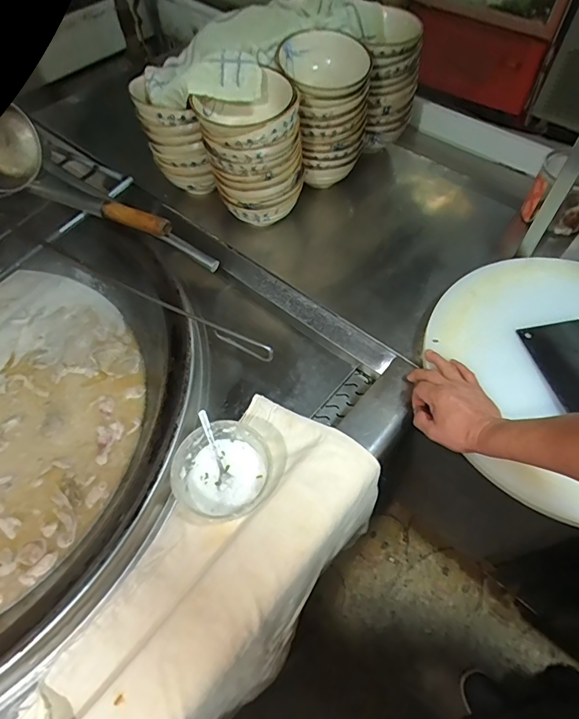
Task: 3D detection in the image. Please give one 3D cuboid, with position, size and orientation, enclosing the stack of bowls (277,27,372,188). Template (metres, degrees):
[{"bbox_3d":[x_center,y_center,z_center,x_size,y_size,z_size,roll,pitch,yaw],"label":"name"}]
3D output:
[{"bbox_3d":[0.069,-0.484,0.859,0.161,0.220,0.145,-1,57,1],"label":"stack of bowls"}]

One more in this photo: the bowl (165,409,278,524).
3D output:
[{"bbox_3d":[-0.093,0.166,0.639,0.145,0.054,0.133,-1,57,1],"label":"bowl"}]

